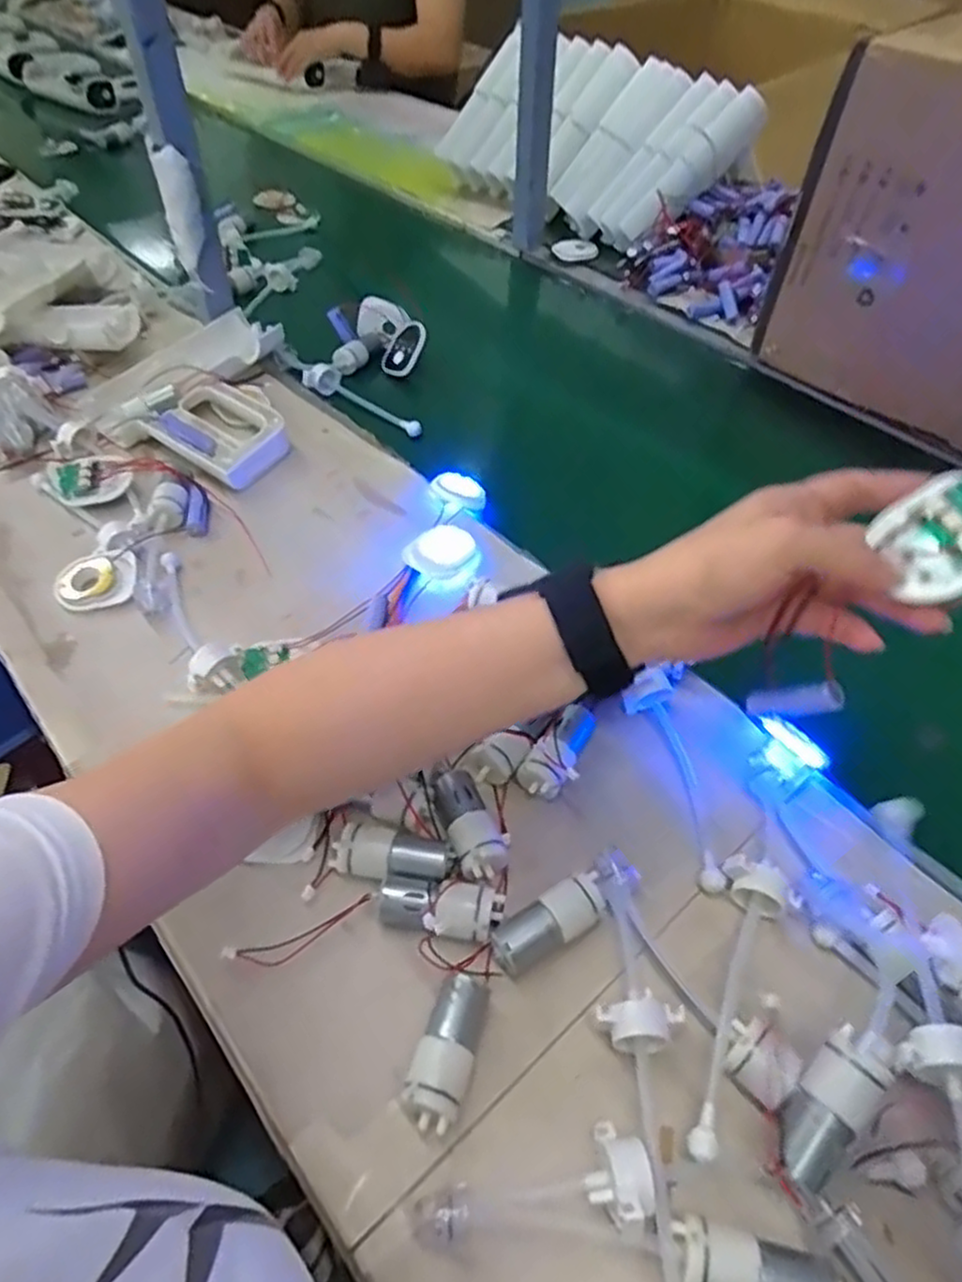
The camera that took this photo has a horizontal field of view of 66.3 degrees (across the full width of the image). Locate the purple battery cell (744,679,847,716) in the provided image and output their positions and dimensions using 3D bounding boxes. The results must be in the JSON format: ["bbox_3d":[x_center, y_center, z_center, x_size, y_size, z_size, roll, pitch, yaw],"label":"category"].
[{"bbox_3d":[0.160,0.030,0.379,0.011,0.054,0.014,-33,98,-32],"label":"purple battery cell"}]

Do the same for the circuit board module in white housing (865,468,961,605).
[{"bbox_3d":[0.194,-0.045,0.305,0.050,0.011,0.049,-32,60,21],"label":"circuit board module in white housing"}]

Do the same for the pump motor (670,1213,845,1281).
[{"bbox_3d":[0.108,0.248,0.287,0.066,0.024,0.024,9,49,6],"label":"pump motor"}]

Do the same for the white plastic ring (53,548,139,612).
[{"bbox_3d":[-0.279,-0.044,0.535,0.057,0.007,0.047,-21,63,-13],"label":"white plastic ring"}]

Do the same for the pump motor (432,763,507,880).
[{"bbox_3d":[-0.009,0.101,0.413,0.026,0.020,0.067,-17,51,-16],"label":"pump motor"}]

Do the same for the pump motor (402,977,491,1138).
[{"bbox_3d":[-0.015,0.188,0.338,0.025,0.025,0.062,16,50,12],"label":"pump motor"}]

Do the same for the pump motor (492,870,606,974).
[{"bbox_3d":[0.035,0.144,0.375,0.064,0.021,0.023,-24,54,-21],"label":"pump motor"}]

